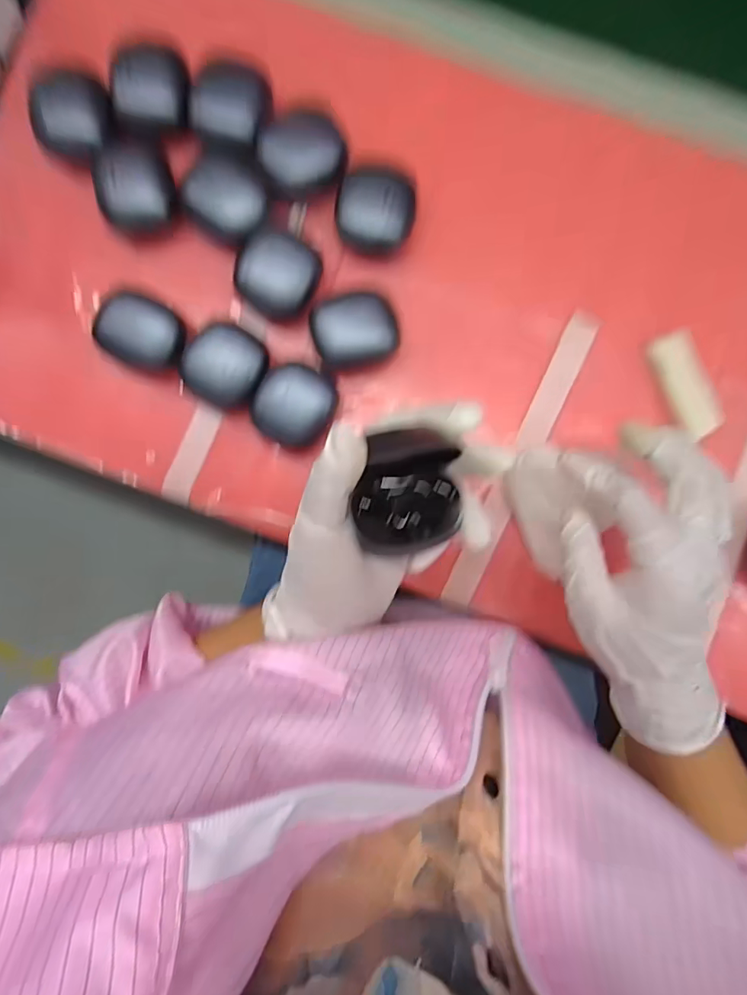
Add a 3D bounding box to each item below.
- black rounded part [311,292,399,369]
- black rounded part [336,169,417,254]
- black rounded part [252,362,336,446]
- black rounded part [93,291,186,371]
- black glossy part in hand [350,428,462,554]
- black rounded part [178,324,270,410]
[{"bbox_3d":[-0.011,-0.107,0.309,0.052,0.024,0.039,-11,89,1],"label":"black rounded part"},{"bbox_3d":[0.002,-0.183,0.306,0.048,0.022,0.042,-3,89,1],"label":"black rounded part"},{"bbox_3d":[-0.050,-0.059,0.310,0.046,0.028,0.050,0,89,1],"label":"black rounded part"},{"bbox_3d":[-0.151,-0.108,0.317,0.054,0.022,0.043,25,90,1],"label":"black rounded part"},{"bbox_3d":[0.016,-0.003,0.236,0.047,0.025,0.058,-5,93,4],"label":"black glossy part in hand"},{"bbox_3d":[-0.093,-0.084,0.306,0.044,0.034,0.049,13,89,1],"label":"black rounded part"}]

